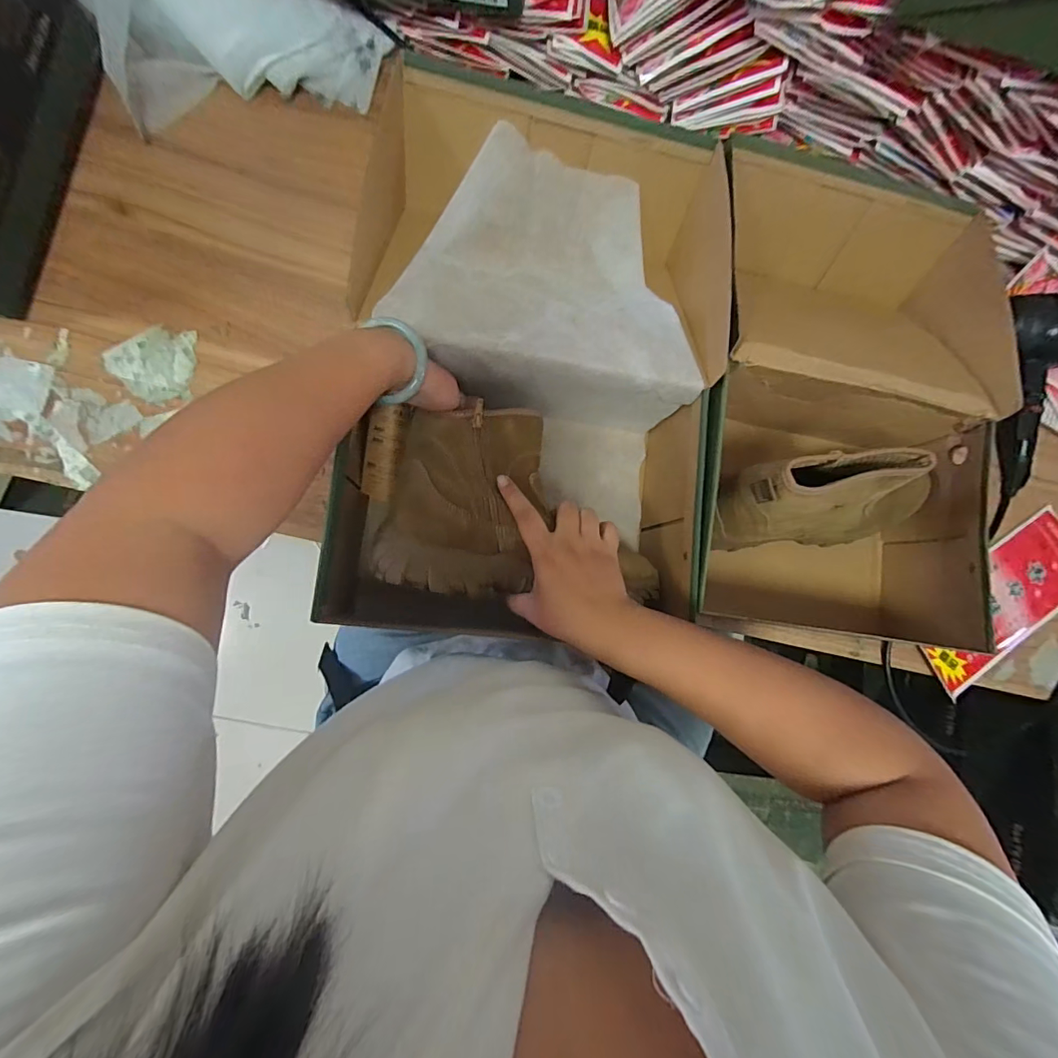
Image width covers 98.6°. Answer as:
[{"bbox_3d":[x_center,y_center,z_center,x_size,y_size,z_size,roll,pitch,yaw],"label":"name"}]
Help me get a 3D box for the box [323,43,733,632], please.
[{"bbox_3d":[0.006,-0.170,0.468,0.327,0.131,0.508,5,84,-8],"label":"box"}]

